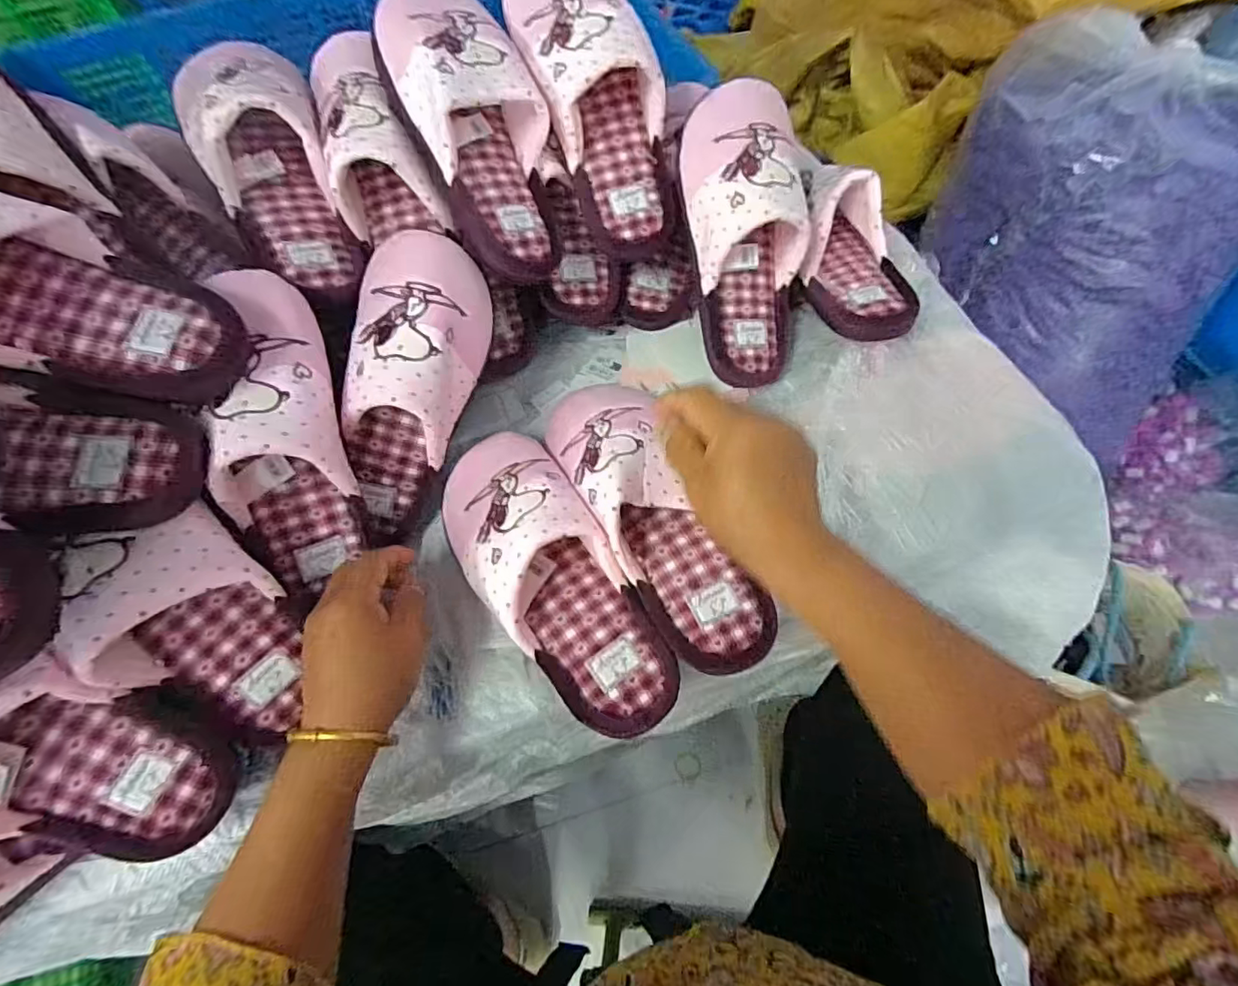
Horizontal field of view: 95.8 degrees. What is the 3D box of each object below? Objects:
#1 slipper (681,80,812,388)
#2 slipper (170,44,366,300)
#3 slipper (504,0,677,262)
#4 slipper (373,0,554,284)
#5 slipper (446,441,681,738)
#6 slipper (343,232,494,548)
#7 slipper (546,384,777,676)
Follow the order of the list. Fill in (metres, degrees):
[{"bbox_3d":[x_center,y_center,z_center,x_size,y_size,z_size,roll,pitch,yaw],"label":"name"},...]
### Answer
[{"bbox_3d":[0.113,-0.228,0.495,0.102,0.087,0.261,-7,102,0],"label":"slipper"},{"bbox_3d":[-0.282,-0.265,0.457,0.096,0.087,0.245,-23,94,-9],"label":"slipper"},{"bbox_3d":[-0.014,-0.339,0.478,0.095,0.077,0.263,-24,103,-9],"label":"slipper"},{"bbox_3d":[-0.113,-0.301,0.456,0.110,0.071,0.254,-22,99,-8],"label":"slipper"},{"bbox_3d":[-0.057,0.051,0.407,0.098,0.061,0.258,-30,64,-12],"label":"slipper"},{"bbox_3d":[-0.178,-0.081,0.452,0.091,0.094,0.241,19,103,13],"label":"slipper"},{"bbox_3d":[0.026,0.013,0.422,0.083,0.069,0.250,-28,74,-11],"label":"slipper"}]

